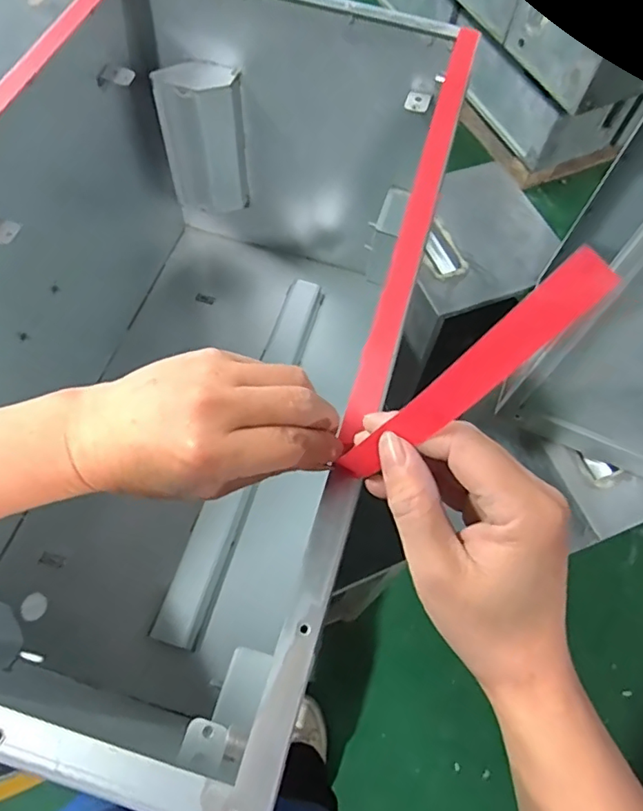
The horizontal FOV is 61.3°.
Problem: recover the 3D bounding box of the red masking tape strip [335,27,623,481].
[{"bbox_3d":[0.063,-0.123,0.326,0.015,0.133,0.376,29,40,-18],"label":"red masking tape strip"}]

